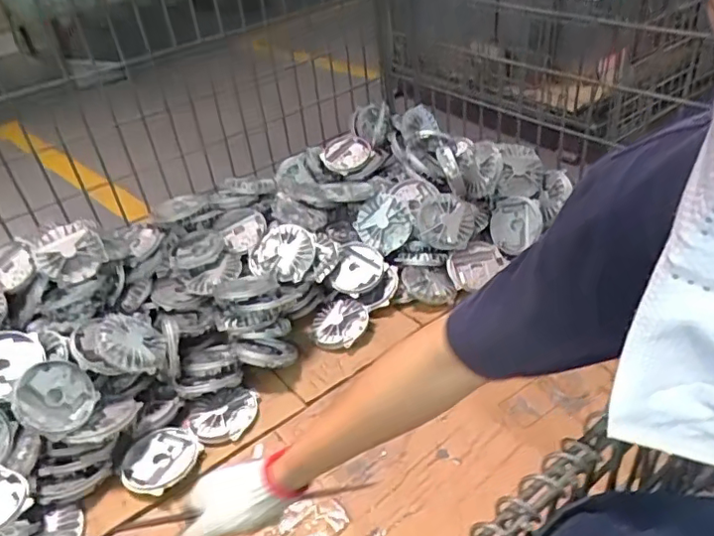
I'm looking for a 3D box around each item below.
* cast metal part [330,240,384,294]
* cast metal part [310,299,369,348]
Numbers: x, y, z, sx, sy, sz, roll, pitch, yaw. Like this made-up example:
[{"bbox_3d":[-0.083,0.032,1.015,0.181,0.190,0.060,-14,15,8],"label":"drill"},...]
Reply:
[{"bbox_3d":[0.002,0.004,1.038,0.085,0.016,0.103,23,65,3],"label":"cast metal part"},{"bbox_3d":[-0.032,0.097,0.988,0.098,0.028,0.098,-4,38,3],"label":"cast metal part"}]

